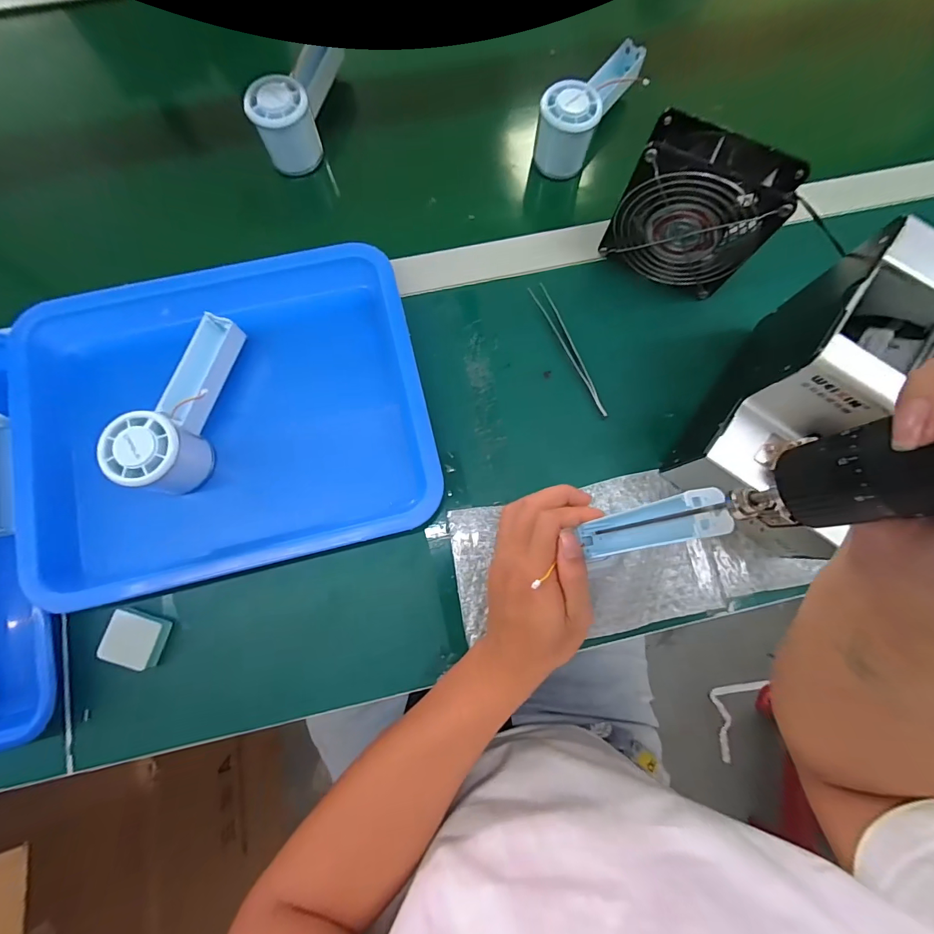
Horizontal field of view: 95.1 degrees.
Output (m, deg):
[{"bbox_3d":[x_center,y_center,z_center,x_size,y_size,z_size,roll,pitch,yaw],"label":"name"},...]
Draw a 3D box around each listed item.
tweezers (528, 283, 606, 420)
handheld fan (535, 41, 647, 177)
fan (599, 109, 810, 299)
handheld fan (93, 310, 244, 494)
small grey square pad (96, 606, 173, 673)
[{"bbox_3d":[0.099,-0.112,0.400,0.016,0.007,0.141,-26,80,-7],"label":"tweezers"},{"bbox_3d":[0.125,-0.376,0.440,0.056,0.063,0.151,28,78,4],"label":"handheld fan"},{"bbox_3d":[0.189,-0.213,0.367,0.117,0.119,0.047,24,80,5],"label":"fan"},{"bbox_3d":[-0.233,-0.054,0.348,0.052,0.050,0.148,11,79,3],"label":"handheld fan"},{"bbox_3d":[-0.263,0.136,0.339,0.041,0.014,0.038,15,78,2],"label":"small grey square pad"}]

